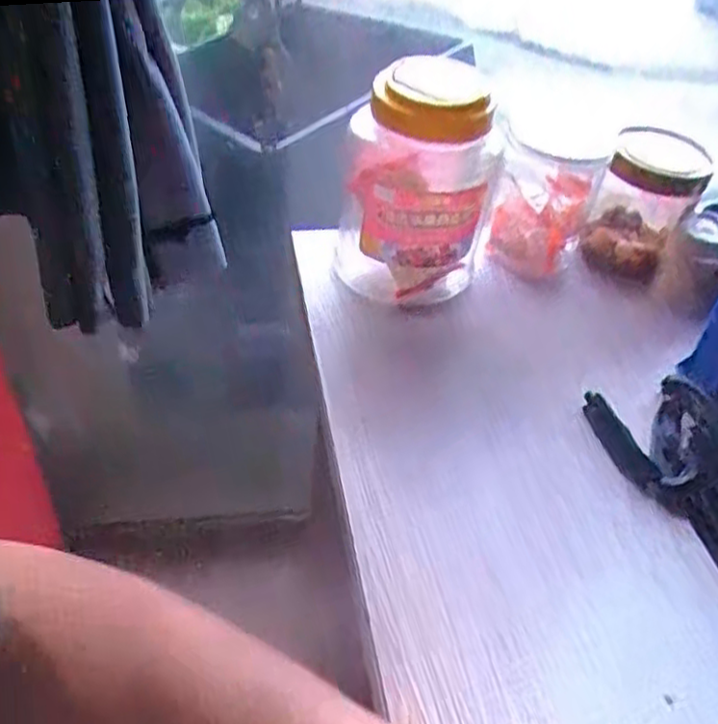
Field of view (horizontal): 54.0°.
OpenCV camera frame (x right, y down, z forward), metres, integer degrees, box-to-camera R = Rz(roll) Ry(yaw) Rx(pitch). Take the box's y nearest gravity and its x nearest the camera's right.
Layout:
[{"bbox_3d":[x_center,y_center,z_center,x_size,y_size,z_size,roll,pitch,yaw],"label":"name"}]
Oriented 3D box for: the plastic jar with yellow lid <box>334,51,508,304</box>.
[{"bbox_3d":[0.047,-0.133,0.535,0.115,0.154,0.111,3,44,-3],"label":"plastic jar with yellow lid"}]

